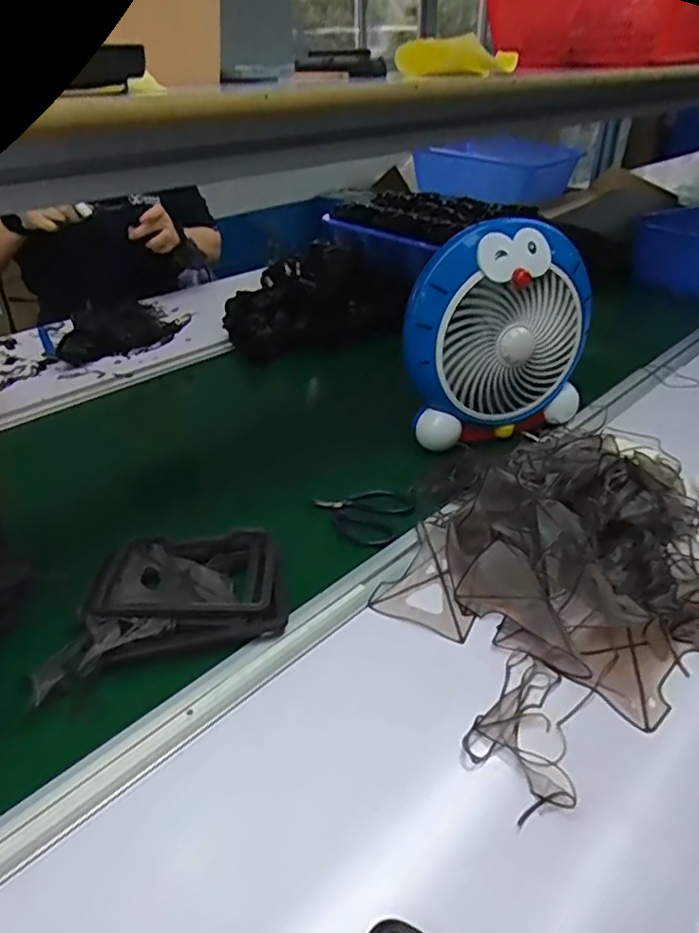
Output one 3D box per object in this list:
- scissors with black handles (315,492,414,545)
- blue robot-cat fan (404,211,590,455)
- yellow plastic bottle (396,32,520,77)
[{"bbox_3d":[0.009,0.048,0.652,0.104,0.015,0.080,15,37,22],"label":"scissors with black handles"},{"bbox_3d":[0.168,-0.150,0.717,0.220,0.234,0.090,-11,35,-15],"label":"blue robot-cat fan"},{"bbox_3d":[0.113,-0.450,0.676,0.149,0.035,0.027,19,39,28],"label":"yellow plastic bottle"}]

